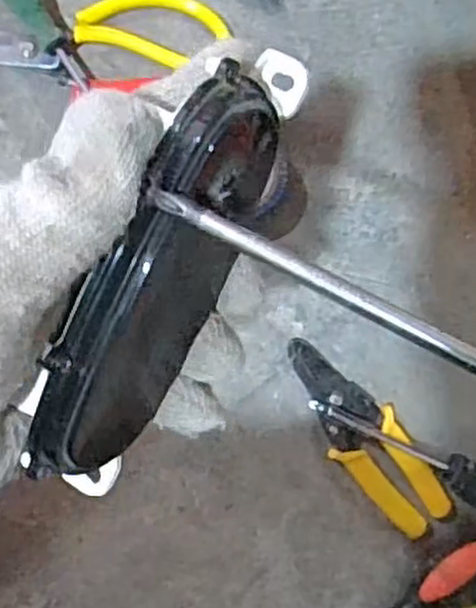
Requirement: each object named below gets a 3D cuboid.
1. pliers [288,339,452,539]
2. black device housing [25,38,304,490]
[{"bbox_3d":[0.089,0.094,0.537,0.051,0.011,0.162,-44,98,-7],"label":"pliers"},{"bbox_3d":[-0.019,-0.011,0.226,0.035,0.040,0.142,27,93,-7],"label":"black device housing"}]

